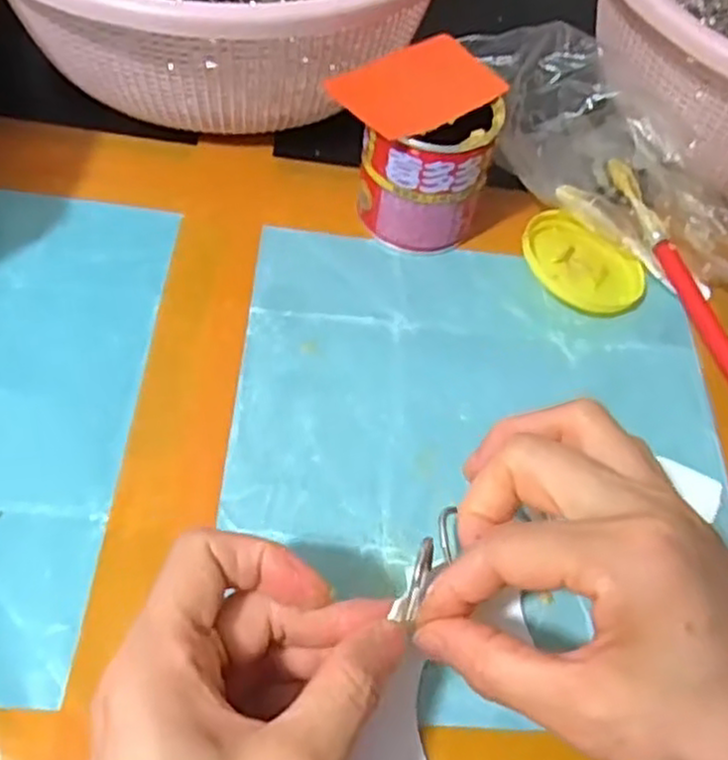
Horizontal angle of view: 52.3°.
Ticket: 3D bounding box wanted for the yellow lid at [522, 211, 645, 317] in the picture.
[{"bbox_3d":[0.114,-0.060,0.389,0.066,0.008,0.056,34,58,3],"label":"yellow lid"}]

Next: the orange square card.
[{"bbox_3d":[0.027,-0.140,0.353,0.079,0.004,0.049,-35,73,-27],"label":"orange square card"}]

